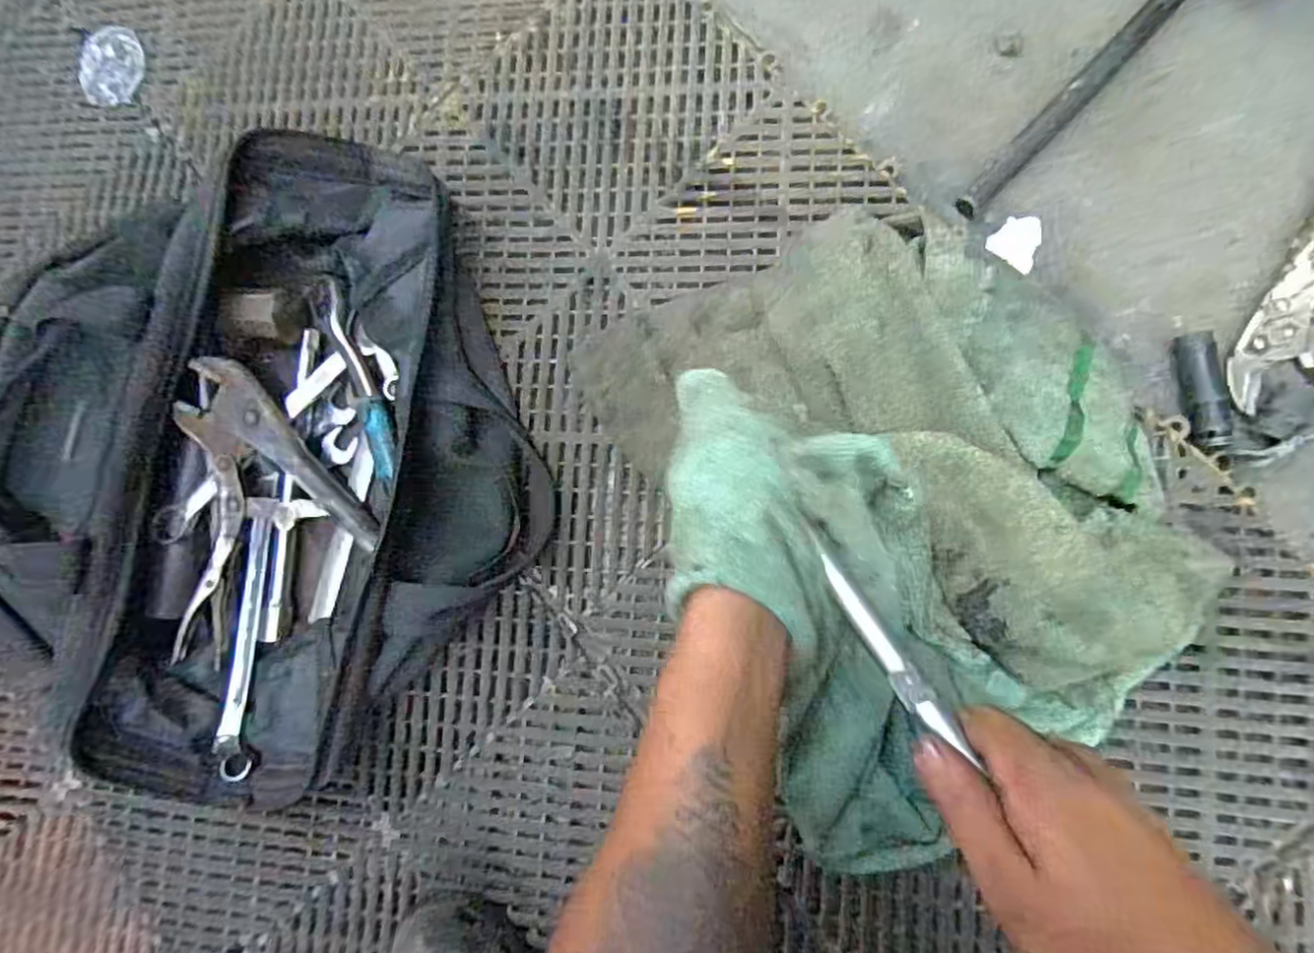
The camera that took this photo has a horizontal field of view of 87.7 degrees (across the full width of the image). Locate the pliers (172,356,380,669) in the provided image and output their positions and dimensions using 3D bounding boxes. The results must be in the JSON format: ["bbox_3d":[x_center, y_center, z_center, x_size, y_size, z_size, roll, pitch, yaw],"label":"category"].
[{"bbox_3d":[-0.322,0.027,0.510,0.184,0.037,0.174,-42,81,3],"label":"pliers"}]

